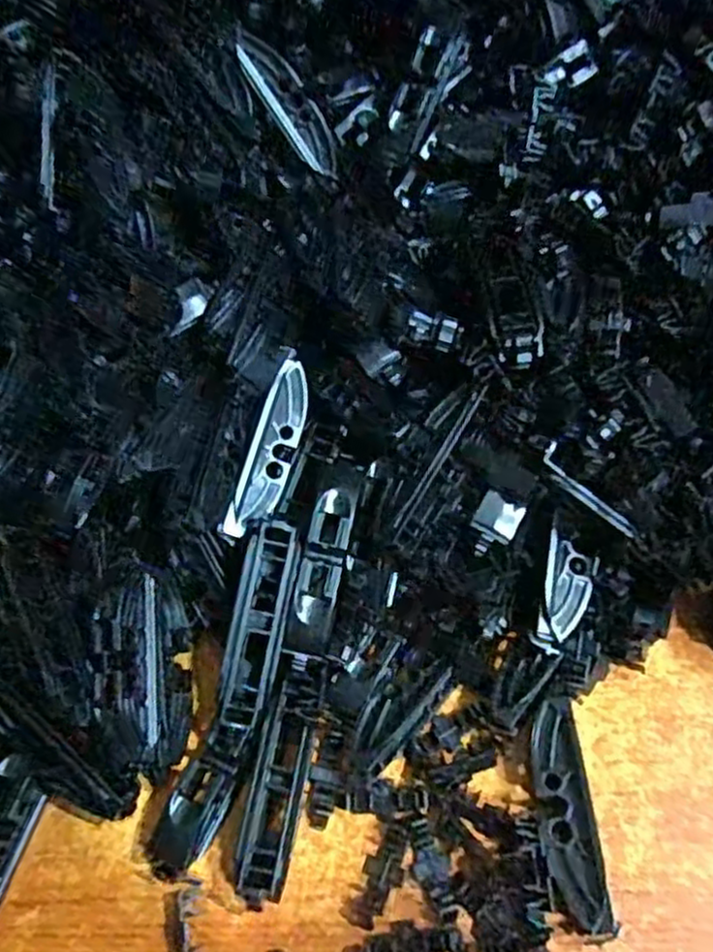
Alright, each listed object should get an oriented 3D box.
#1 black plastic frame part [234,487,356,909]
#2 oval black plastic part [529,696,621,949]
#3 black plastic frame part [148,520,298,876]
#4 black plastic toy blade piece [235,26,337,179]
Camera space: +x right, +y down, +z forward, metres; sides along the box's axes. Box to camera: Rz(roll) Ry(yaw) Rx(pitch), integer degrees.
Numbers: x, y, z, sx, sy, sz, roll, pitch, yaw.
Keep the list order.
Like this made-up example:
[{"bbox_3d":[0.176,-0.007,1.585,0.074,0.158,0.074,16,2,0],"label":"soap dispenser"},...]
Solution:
[{"bbox_3d":[-0.021,0.076,0.272,0.018,0.026,0.142,9,79,11],"label":"black plastic frame part"},{"bbox_3d":[0.074,0.118,0.256,0.020,0.014,0.073,-2,58,4],"label":"oval black plastic part"},{"bbox_3d":[-0.044,0.081,0.273,0.022,0.016,0.127,15,83,14],"label":"black plastic frame part"},{"bbox_3d":[-0.031,-0.175,0.346,0.020,0.004,0.071,-44,109,-21],"label":"black plastic toy blade piece"}]

